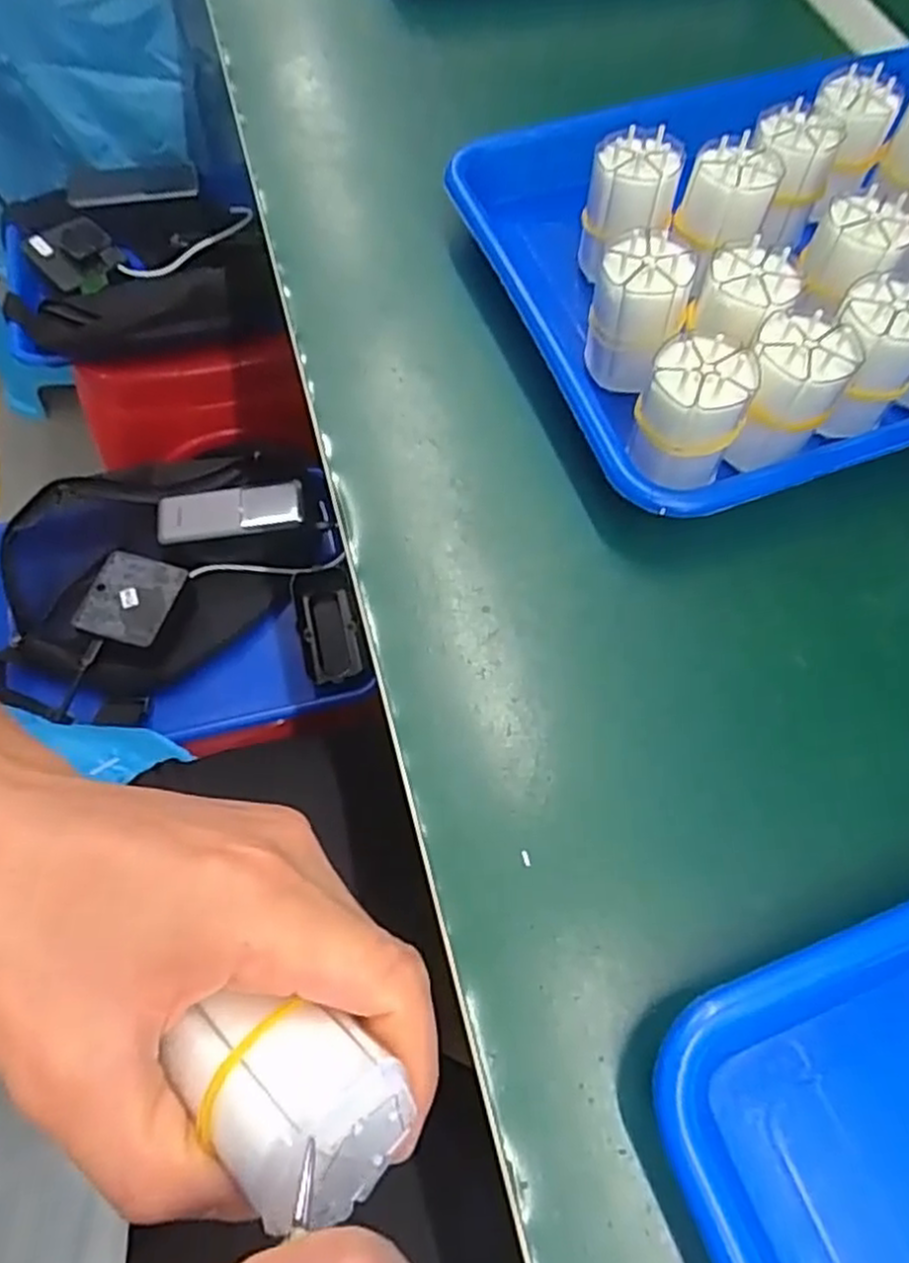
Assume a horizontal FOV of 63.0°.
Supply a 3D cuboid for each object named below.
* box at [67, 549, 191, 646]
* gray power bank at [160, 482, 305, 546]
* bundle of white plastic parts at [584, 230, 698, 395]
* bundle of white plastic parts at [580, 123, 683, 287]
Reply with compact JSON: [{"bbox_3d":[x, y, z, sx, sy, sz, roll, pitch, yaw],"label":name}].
[{"bbox_3d":[-0.272,-0.029,0.619,0.072,0.008,0.078,16,64,5],"label":"box"},{"bbox_3d":[-0.199,-0.107,0.657,0.125,0.010,0.047,-10,65,-7],"label":"gray power bank"},{"bbox_3d":[0.078,-0.136,0.321,0.039,0.058,0.036,11,64,5],"label":"bundle of white plastic parts"},{"bbox_3d":[0.082,-0.196,0.348,0.037,0.059,0.033,42,69,16],"label":"bundle of white plastic parts"}]

